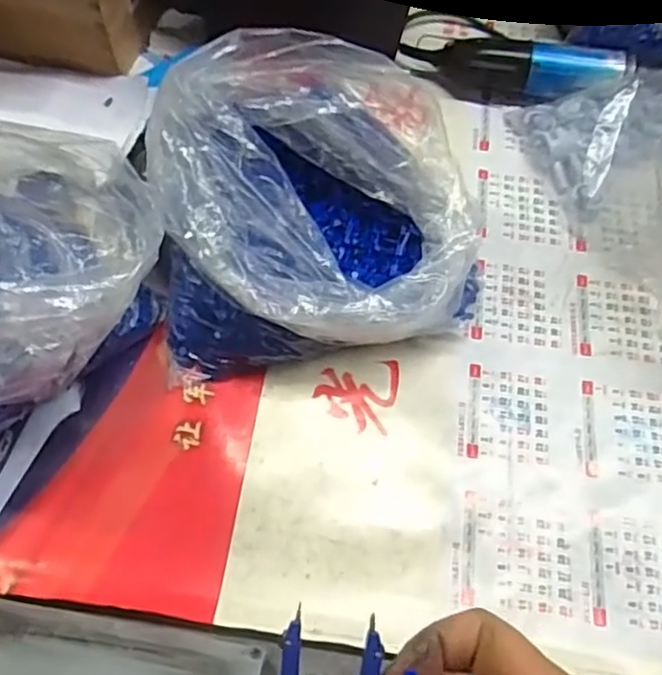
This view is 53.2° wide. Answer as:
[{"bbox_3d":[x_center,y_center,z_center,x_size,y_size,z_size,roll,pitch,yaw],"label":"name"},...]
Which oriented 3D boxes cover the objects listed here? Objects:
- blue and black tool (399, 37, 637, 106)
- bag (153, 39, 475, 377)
[{"bbox_3d":[0.144,-0.210,0.518,0.167,0.038,0.035,8,62,14],"label":"blue and black tool"},{"bbox_3d":[-0.006,-0.080,0.402,0.195,0.109,0.169,-4,63,-5],"label":"bag"}]

